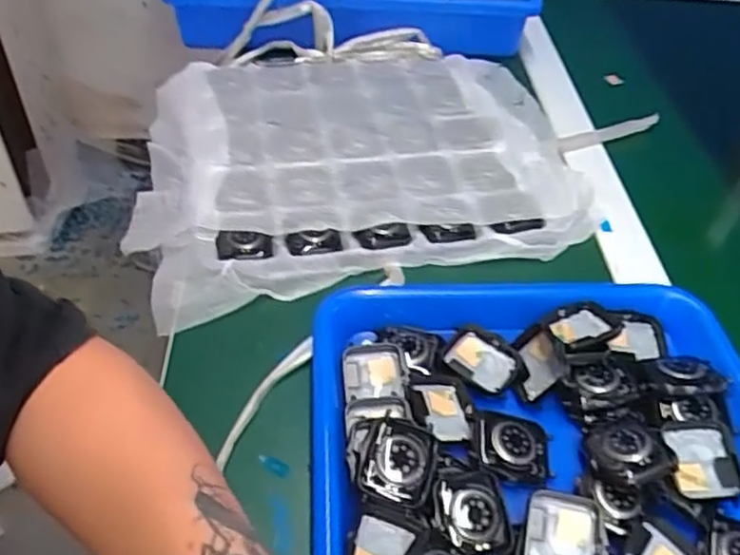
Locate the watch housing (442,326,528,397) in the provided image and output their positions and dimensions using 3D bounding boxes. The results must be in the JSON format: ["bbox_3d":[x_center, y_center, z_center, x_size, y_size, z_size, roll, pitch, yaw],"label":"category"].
[{"bbox_3d":[0.070,0.052,0.412,0.047,0.009,0.036,27,49,22],"label":"watch housing"}]

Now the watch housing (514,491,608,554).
[{"bbox_3d":[0.092,0.131,0.326,0.041,0.012,0.049,10,61,6],"label":"watch housing"}]

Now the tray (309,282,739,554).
[{"bbox_3d":[0.104,0.132,0.327,0.262,0.043,0.333,0,44,-4],"label":"tray"}]

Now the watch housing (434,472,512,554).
[{"bbox_3d":[0.051,0.118,0.337,0.035,0.013,0.039,0,44,-4],"label":"watch housing"}]

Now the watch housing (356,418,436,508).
[{"bbox_3d":[0.014,0.094,0.344,0.035,0.017,0.043,13,45,10],"label":"watch housing"}]

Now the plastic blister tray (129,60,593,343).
[{"bbox_3d":[-0.021,-0.105,0.572,0.350,0.036,0.329,-6,45,-10],"label":"plastic blister tray"}]

